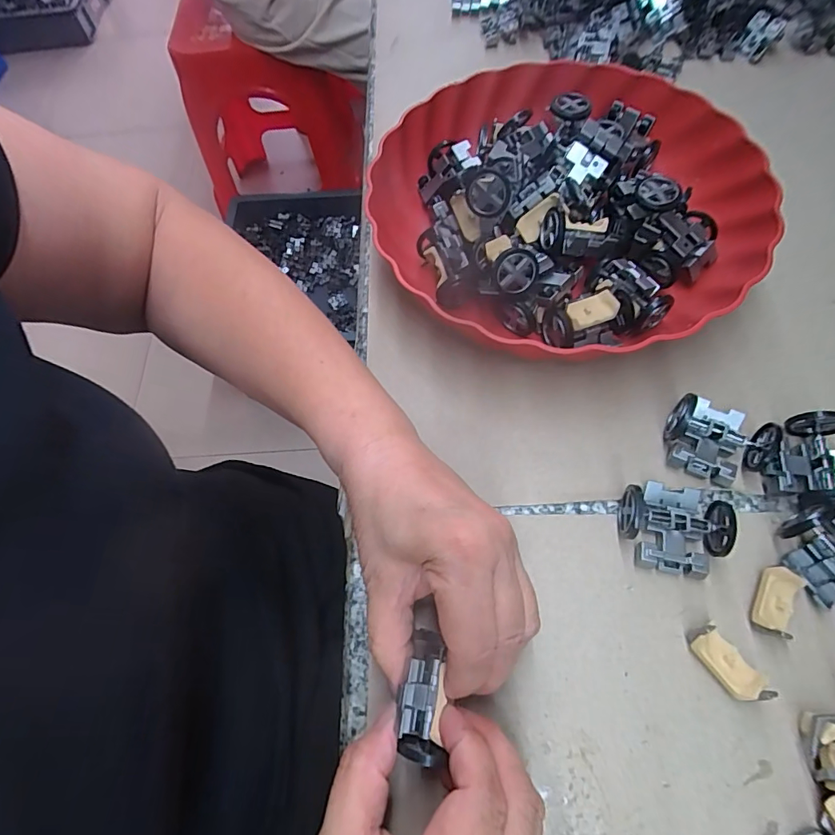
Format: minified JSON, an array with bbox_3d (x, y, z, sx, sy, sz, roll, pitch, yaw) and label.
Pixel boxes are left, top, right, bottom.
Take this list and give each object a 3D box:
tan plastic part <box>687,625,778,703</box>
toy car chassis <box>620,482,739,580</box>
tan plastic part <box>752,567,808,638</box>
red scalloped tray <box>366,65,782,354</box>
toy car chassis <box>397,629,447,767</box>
[{"bbox_3d":[0.143,0.114,0.221,0.017,0.017,0.036,-35,68,-13],"label":"tan plastic part"},{"bbox_3d":[0.132,0.056,0.246,0.052,0.019,0.045,10,66,8],"label":"toy car chassis"},{"bbox_3d":[0.174,0.089,0.230,0.016,0.015,0.033,32,70,16],"label":"tan plastic part"},{"bbox_3d":[0.097,-0.142,0.322,0.238,0.056,0.241,-24,66,-8],"label":"red scalloped tray"},{"bbox_3d":[0.002,0.115,0.199,0.017,0.013,0.048,3,60,5],"label":"toy car chassis"}]

